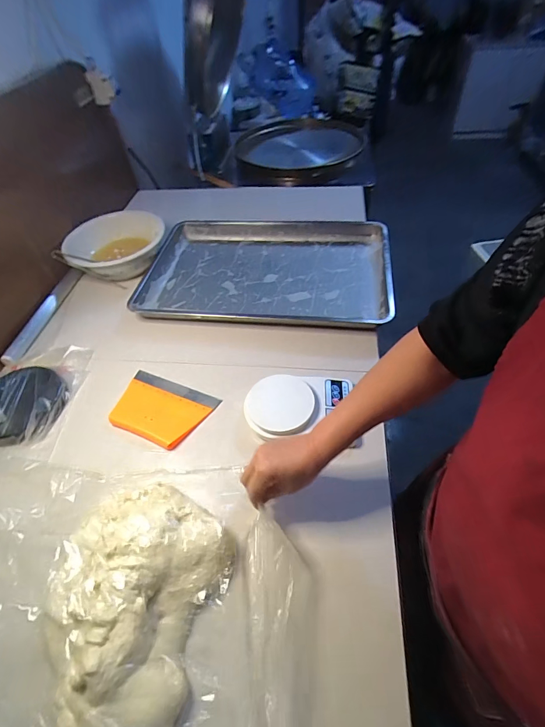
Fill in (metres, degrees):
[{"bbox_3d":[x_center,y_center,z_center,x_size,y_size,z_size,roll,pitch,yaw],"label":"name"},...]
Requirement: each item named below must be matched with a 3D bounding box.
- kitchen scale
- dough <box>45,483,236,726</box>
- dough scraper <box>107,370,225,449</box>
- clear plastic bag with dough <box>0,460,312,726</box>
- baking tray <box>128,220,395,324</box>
[{"bbox_3d":[0.048,0.081,0.645,0.193,0.042,0.146,2,50,6],"label":"kitchen scale"},{"bbox_3d":[-0.182,0.303,0.454,0.212,0.064,0.273,11,51,14],"label":"dough"},{"bbox_3d":[-0.218,0.081,0.680,0.189,0.018,0.129,18,53,19],"label":"dough scraper"},{"bbox_3d":[-0.264,0.325,0.449,0.594,0.071,0.421,0,49,5],"label":"clear plastic bag with dough"},{"bbox_3d":[-0.013,-0.244,0.914,0.599,0.044,0.408,4,50,8],"label":"baking tray"}]

